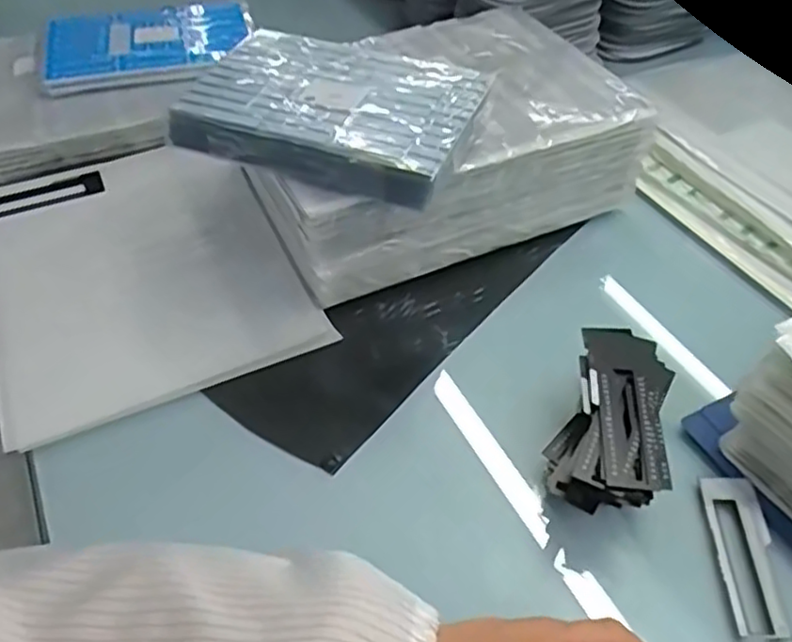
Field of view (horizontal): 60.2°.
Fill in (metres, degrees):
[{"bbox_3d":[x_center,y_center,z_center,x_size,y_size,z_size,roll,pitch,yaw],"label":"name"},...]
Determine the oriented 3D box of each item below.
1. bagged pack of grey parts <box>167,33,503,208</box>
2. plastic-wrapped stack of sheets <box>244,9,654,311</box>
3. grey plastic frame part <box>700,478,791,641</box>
[{"bbox_3d":[-0.038,-0.143,0.448,0.176,0.025,0.135,17,51,18],"label":"bagged pack of grey parts"},{"bbox_3d":[0.027,-0.133,0.524,0.278,0.089,0.198,-27,52,-20],"label":"plastic-wrapped stack of sheets"},{"bbox_3d":[0.184,0.122,0.361,0.029,0.008,0.085,2,48,4],"label":"grey plastic frame part"}]

